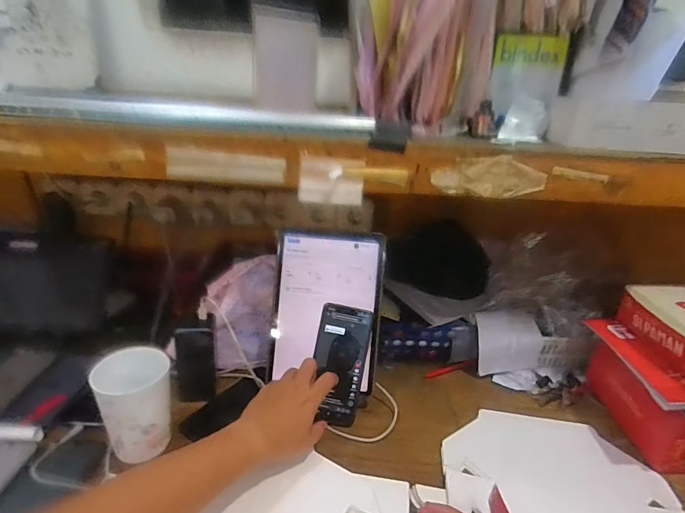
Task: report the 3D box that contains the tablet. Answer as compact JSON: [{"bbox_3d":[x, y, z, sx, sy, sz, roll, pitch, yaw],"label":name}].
[{"bbox_3d":[-0.022,0.077,0.641,0.164,0.232,0.014,6,-4,2],"label":"tablet"}]

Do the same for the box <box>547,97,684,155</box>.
[{"bbox_3d":[0.390,-0.170,0.552,0.192,0.070,0.090,5,23,4],"label":"box"}]

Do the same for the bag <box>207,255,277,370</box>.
[{"bbox_3d":[-0.161,0.092,0.666,0.106,0.165,0.058,-6,25,-21],"label":"bag"}]

